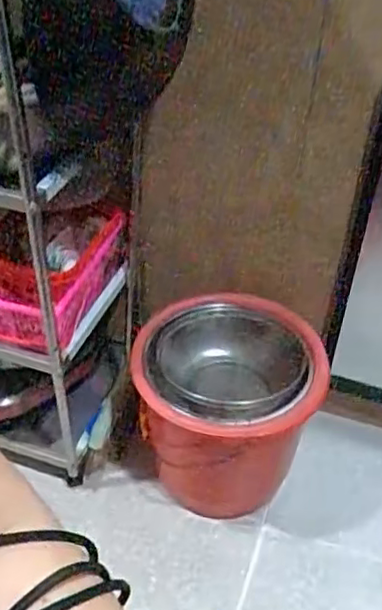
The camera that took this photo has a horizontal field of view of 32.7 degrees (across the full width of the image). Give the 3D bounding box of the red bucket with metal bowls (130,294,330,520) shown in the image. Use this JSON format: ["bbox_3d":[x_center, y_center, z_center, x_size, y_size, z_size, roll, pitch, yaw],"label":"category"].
[{"bbox_3d":[0.053,0.195,1.182,0.280,0.331,0.300,1,42,-1],"label":"red bucket with metal bowls"}]

